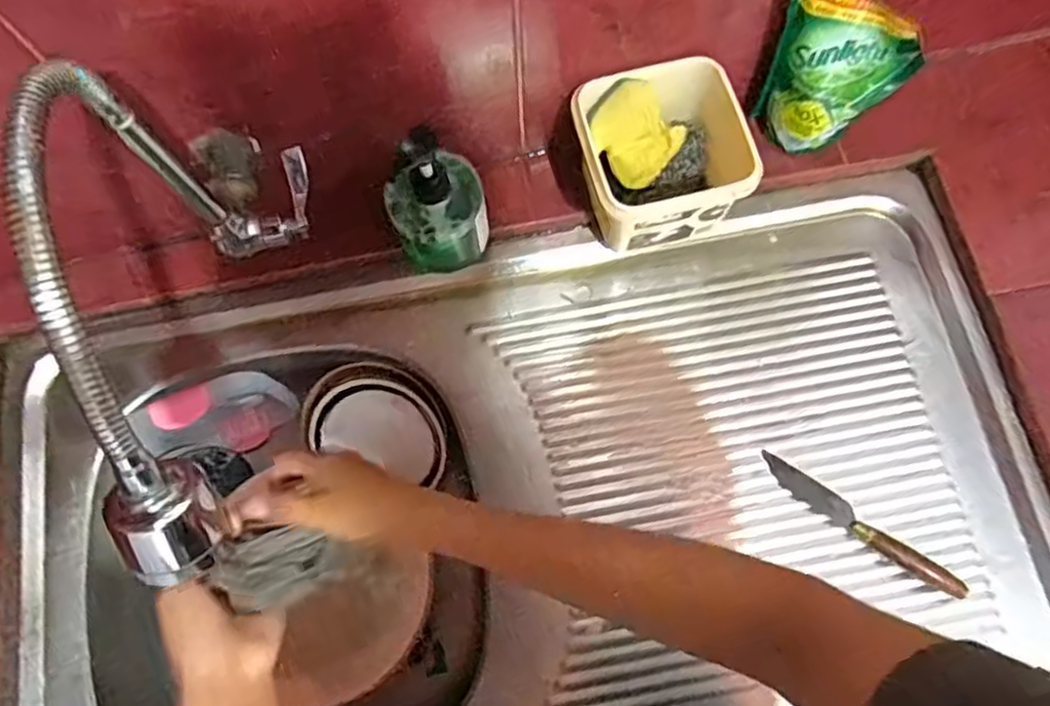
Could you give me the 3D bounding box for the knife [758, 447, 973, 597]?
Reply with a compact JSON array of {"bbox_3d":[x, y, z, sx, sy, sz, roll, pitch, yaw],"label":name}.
[{"bbox_3d":[0.277,0.140,0.586,0.176,0.024,0.021,35,77,9],"label":"knife"}]

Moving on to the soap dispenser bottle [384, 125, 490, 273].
[{"bbox_3d":[-0.076,-0.136,0.609,0.079,0.144,0.092,-15,75,-4],"label":"soap dispenser bottle"}]

